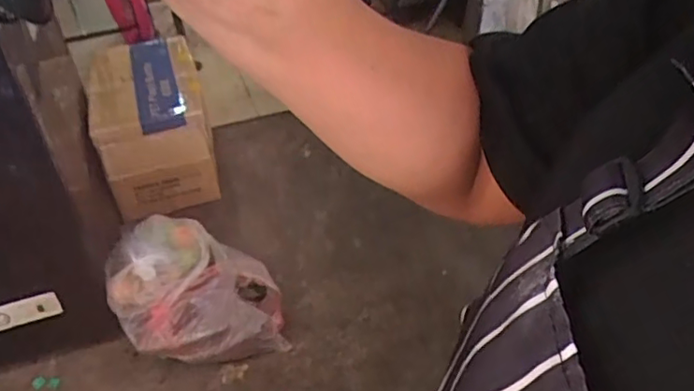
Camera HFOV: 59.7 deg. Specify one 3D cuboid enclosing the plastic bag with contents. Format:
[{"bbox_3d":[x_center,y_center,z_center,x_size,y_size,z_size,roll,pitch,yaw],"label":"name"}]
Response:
[{"bbox_3d":[-0.358,0.225,1.458,0.367,0.248,0.313,-11,40,-9],"label":"plastic bag with contents"}]

